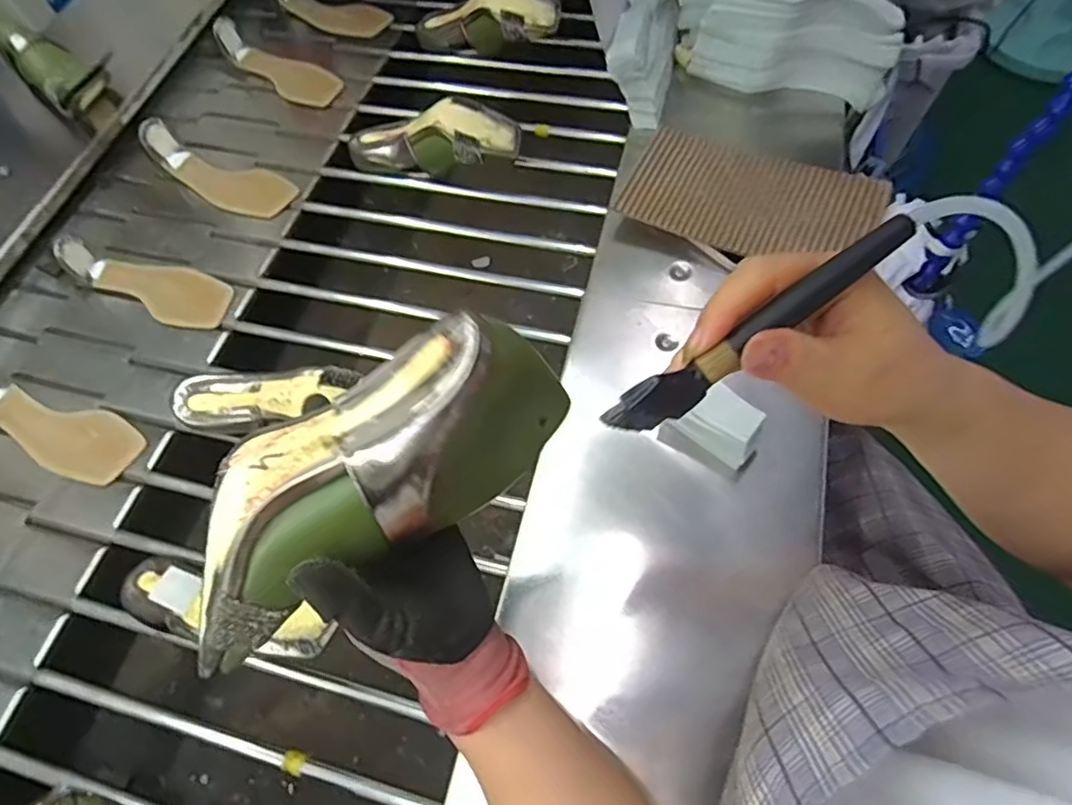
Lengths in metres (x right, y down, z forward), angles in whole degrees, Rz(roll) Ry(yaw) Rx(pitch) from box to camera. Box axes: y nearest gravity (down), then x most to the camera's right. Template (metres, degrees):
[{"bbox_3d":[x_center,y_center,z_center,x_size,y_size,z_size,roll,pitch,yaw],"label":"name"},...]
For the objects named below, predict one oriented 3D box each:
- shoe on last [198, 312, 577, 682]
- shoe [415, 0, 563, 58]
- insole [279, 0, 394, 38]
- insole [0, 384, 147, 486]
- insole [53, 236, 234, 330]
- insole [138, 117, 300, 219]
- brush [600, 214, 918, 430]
[{"bbox_3d":[-0.083,0.030,0.302,0.201,0.070,0.081,-35,67,-7],"label":"shoe on last"},{"bbox_3d":[-0.073,-0.533,0.857,0.217,0.072,0.061,3,62,25],"label":"shoe"},{"bbox_3d":[-0.328,-0.635,0.969,0.205,0.063,0.066,18,66,13],"label":"insole"},{"bbox_3d":[-0.521,0.019,0.642,0.209,0.051,0.073,19,65,11],"label":"insole"},{"bbox_3d":[-0.459,-0.150,0.727,0.199,0.053,0.072,22,66,13],"label":"insole"},{"bbox_3d":[-0.418,-0.307,0.805,0.203,0.058,0.080,25,67,14],"label":"insole"},{"bbox_3d":[0.091,-0.028,0.252,0.139,0.024,0.014,-35,66,4],"label":"brush"}]

